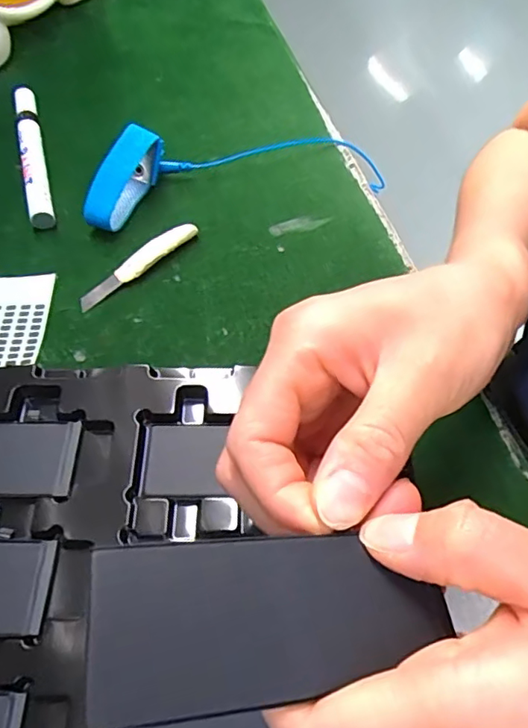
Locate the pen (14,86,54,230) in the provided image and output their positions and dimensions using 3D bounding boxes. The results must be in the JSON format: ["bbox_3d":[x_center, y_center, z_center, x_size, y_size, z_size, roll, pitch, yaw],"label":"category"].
[{"bbox_3d":[-0.162,-0.148,0.377,0.015,0.017,0.136,-14,59,-9],"label":"pen"}]

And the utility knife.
[{"bbox_3d":[-0.077,-0.062,0.329,0.085,0.010,0.015,-38,66,-21],"label":"utility knife"}]

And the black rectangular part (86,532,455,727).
[{"bbox_3d":[0.003,0.061,0.133,0.086,0.005,0.038,2,57,-16],"label":"black rectangular part"}]

